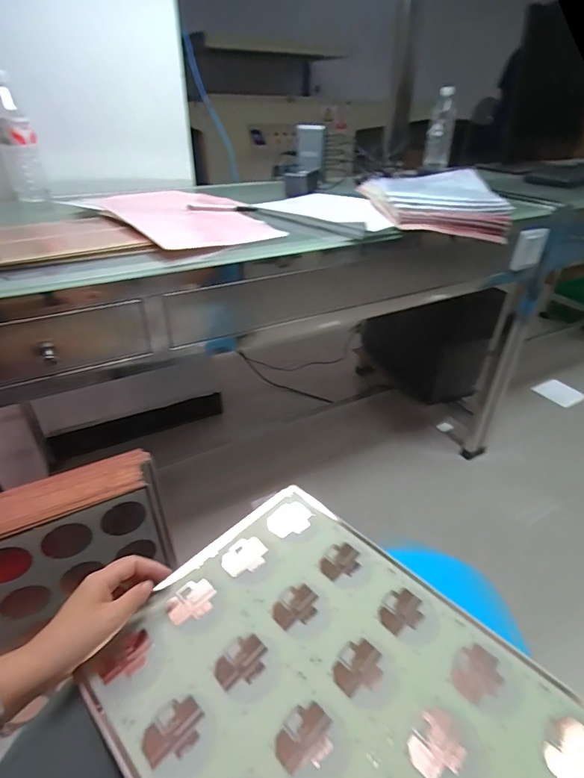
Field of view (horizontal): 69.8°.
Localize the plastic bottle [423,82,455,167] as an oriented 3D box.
[{"bbox_3d":[0.455,-0.791,1.272,0.071,0.204,0.068,15,37,20],"label":"plastic bottle"}]

